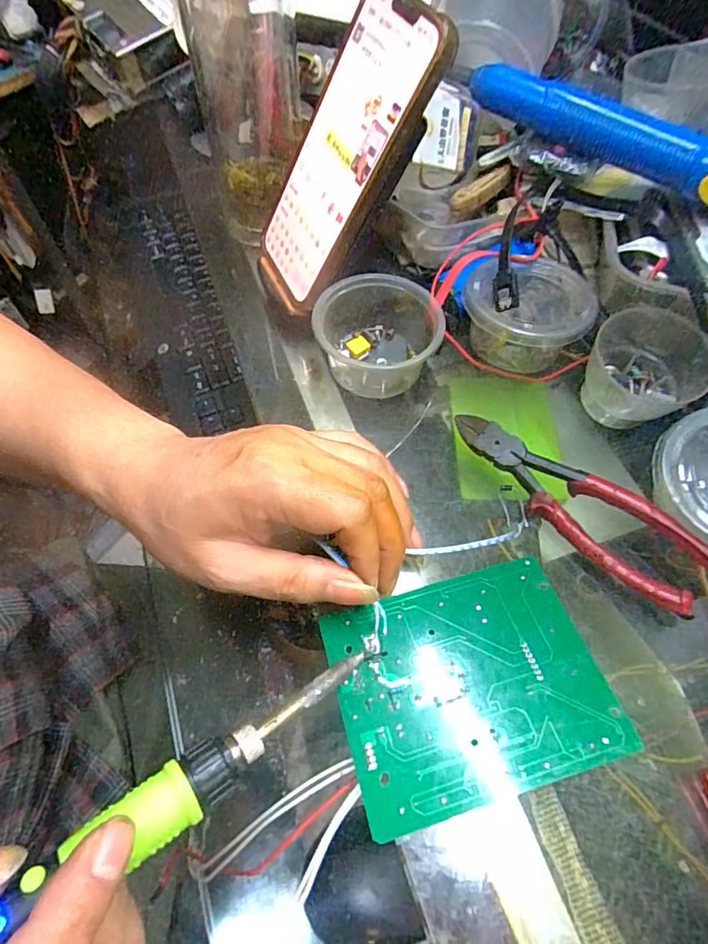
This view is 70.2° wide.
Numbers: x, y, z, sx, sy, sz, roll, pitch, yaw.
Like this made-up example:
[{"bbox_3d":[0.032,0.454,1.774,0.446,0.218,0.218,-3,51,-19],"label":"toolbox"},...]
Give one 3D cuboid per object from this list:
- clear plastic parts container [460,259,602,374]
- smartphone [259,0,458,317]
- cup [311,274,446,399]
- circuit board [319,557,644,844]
[{"bbox_3d":[0.110,-0.099,0.329,0.074,0.046,0.074,1,60,-1],"label":"clear plastic parts container"},{"bbox_3d":[-0.009,-0.177,0.297,0.015,0.165,0.086,-8,55,-41],"label":"smartphone"},{"bbox_3d":[0.015,-0.085,0.321,0.078,0.046,0.075,1,60,-1],"label":"cup"},{"bbox_3d":[0.049,0.091,0.222,0.110,0.004,0.091,-13,53,-7],"label":"circuit board"}]

